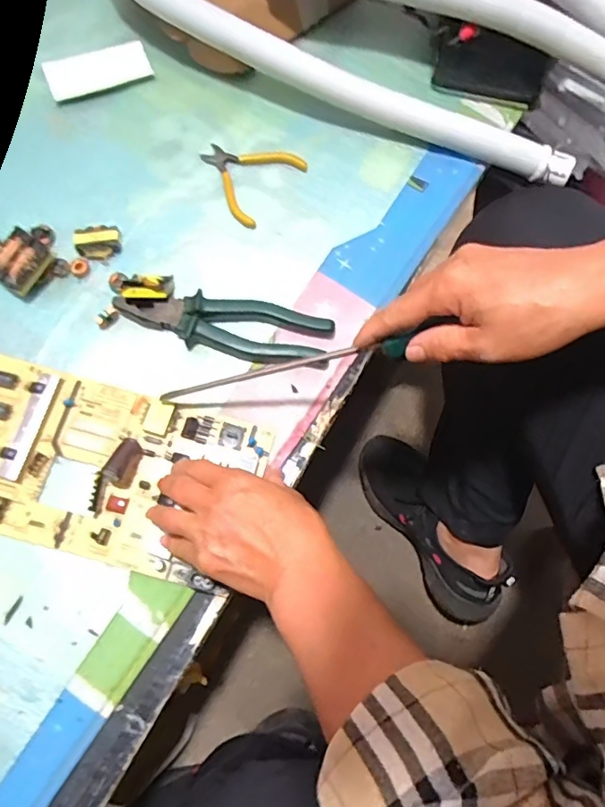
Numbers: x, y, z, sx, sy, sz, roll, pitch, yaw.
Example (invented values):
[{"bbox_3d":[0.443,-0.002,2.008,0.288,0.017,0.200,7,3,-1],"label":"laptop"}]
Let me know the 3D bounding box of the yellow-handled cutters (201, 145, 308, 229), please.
[{"bbox_3d":[-0.059,-0.235,0.537,0.092,0.008,0.095,36,75,8],"label":"yellow-handled cutters"}]

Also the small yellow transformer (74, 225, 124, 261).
[{"bbox_3d":[-0.195,-0.153,0.506,0.043,0.016,0.028,-16,75,-7],"label":"small yellow transformer"}]

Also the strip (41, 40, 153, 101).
[{"bbox_3d":[-0.219,-0.359,0.568,0.106,0.007,0.056,-21,75,-8],"label":"strip"}]

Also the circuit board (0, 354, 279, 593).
[{"bbox_3d":[-0.197,0.045,0.442,0.311,0.027,0.142,15,73,2],"label":"circuit board"}]

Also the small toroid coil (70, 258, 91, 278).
[{"bbox_3d":[-0.211,-0.129,0.502,0.017,0.010,0.016,1,73,-2],"label":"small toroid coil"}]

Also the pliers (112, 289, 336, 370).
[{"bbox_3d":[-0.070,-0.072,0.485,0.192,0.020,0.052,13,73,2],"label":"pliers"}]

